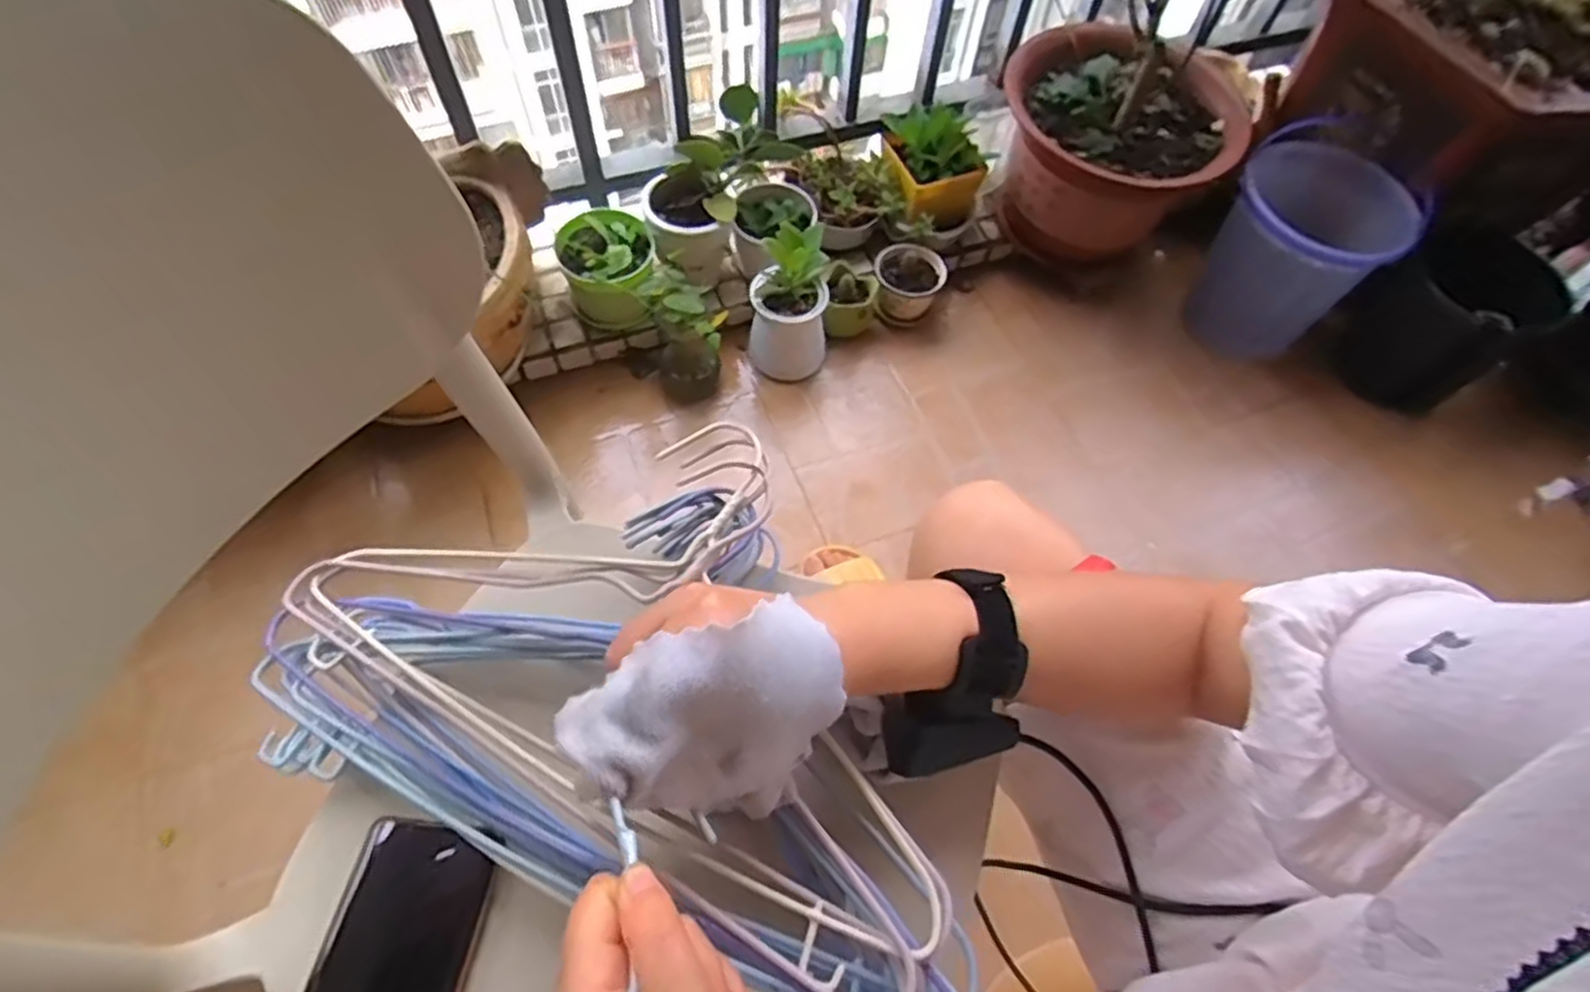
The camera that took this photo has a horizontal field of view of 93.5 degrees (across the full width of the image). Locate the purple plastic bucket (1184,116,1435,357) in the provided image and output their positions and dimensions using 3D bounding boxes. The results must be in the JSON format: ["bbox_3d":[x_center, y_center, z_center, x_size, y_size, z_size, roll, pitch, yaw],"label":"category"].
[{"bbox_3d":[0.665,-0.329,1.019,0.196,0.267,0.203,1,62,-2],"label":"purple plastic bucket"}]

